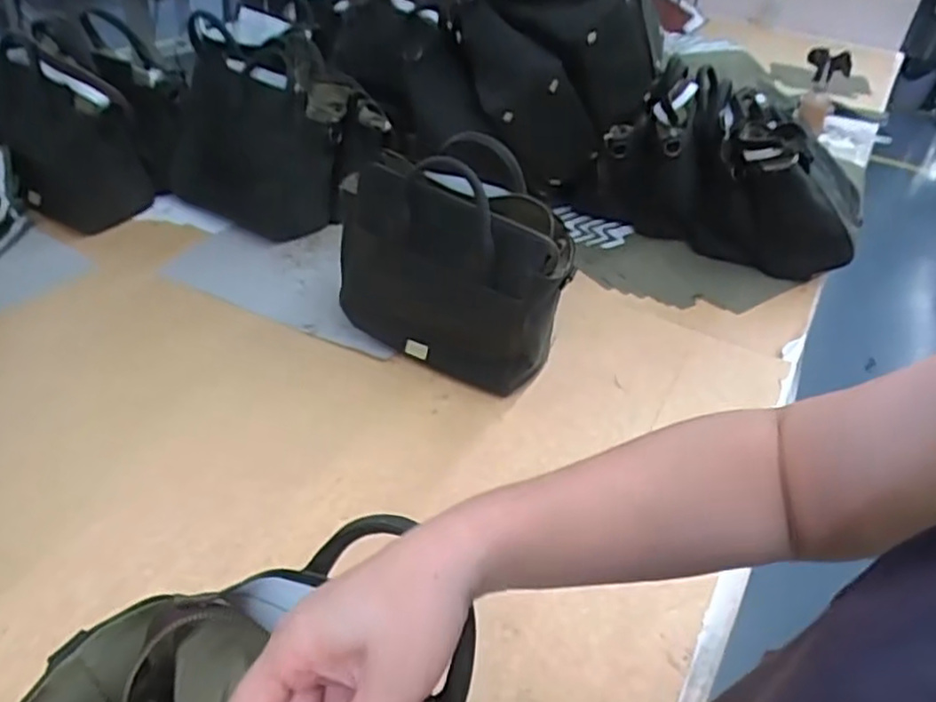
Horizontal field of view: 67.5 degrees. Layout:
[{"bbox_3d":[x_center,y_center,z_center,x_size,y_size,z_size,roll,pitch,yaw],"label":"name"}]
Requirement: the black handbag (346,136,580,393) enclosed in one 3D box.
[{"bbox_3d":[-0.024,-0.085,0.783,0.265,0.238,0.115,15,38,10],"label":"black handbag"}]

